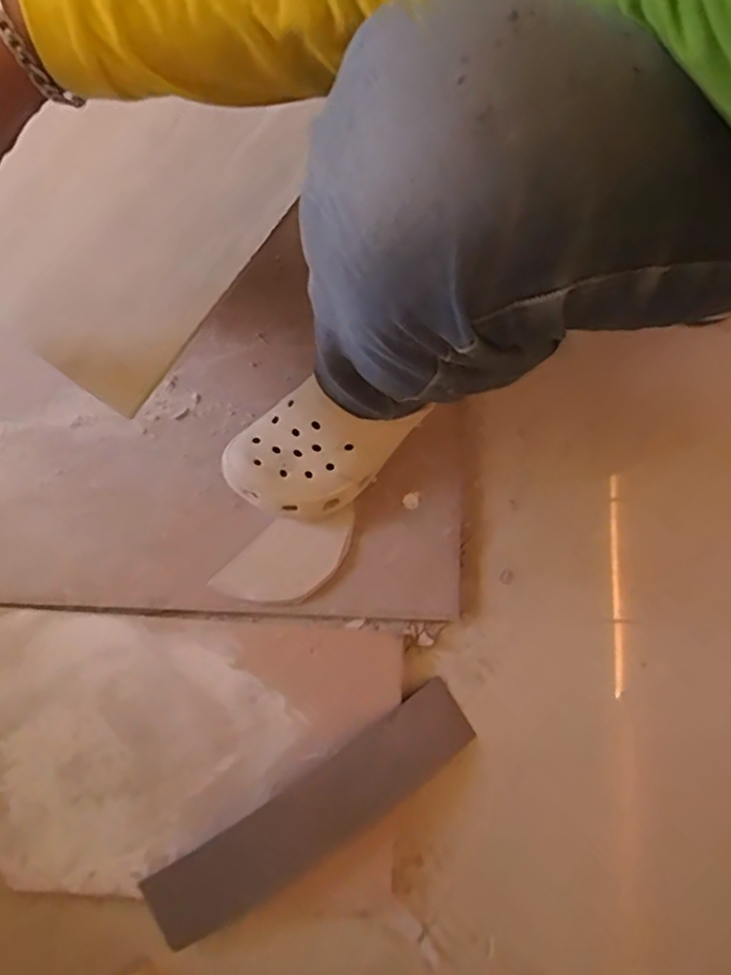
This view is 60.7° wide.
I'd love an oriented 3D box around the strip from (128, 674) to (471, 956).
[{"bbox_3d":[-0.047,0.297,0.567,0.321,0.027,0.071,-34,68,-5],"label":"strip"}]

